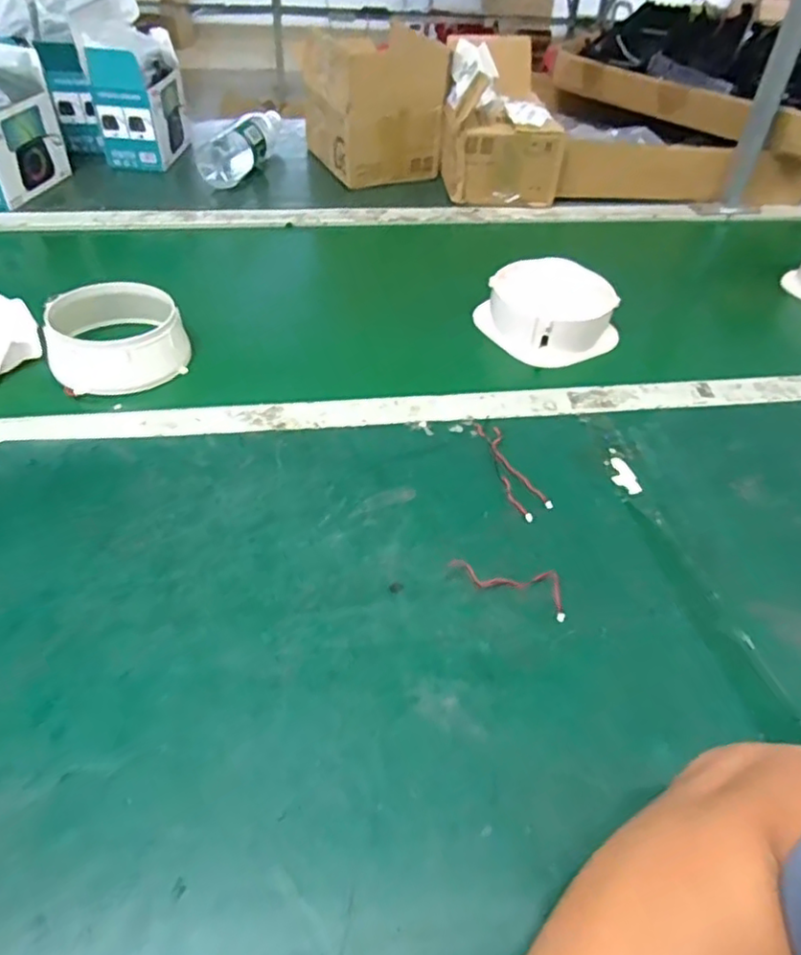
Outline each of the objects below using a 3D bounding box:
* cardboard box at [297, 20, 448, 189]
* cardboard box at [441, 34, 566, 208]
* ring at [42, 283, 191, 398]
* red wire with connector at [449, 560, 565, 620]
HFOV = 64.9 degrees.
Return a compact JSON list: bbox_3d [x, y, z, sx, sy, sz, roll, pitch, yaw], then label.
[{"bbox_3d":[-0.045,-0.571,0.953,0.148,0.178,0.182,-19,48,-22],"label":"cardboard box"},{"bbox_3d":[0.150,-0.523,0.927,0.163,0.167,0.195,3,43,-1],"label":"cardboard box"},{"bbox_3d":[-0.260,-0.128,0.578,0.118,0.056,0.094,-15,46,-18],"label":"ring"},{"bbox_3d":[0.076,0.069,0.435,0.083,0.006,0.032,20,46,14],"label":"red wire with connector"}]

